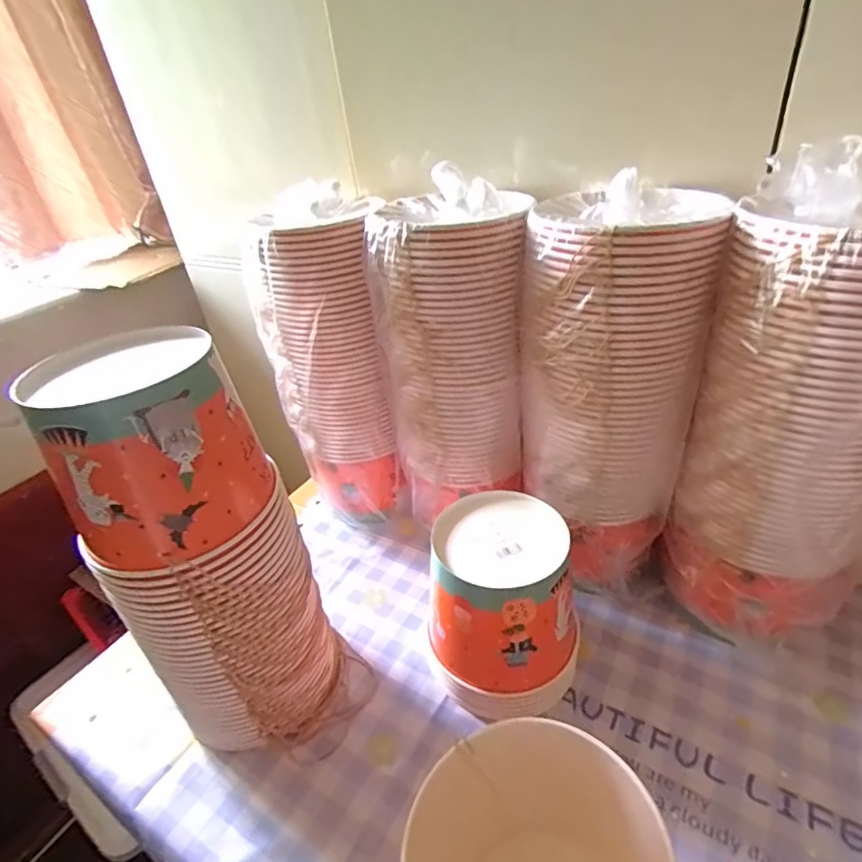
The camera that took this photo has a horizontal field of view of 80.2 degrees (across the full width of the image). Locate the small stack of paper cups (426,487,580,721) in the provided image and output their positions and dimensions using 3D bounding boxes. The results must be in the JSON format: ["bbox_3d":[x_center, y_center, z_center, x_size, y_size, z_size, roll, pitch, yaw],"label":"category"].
[{"bbox_3d":[0.072,0.176,0.520,0.145,0.168,0.148,-3,33,6],"label":"small stack of paper cups"}]

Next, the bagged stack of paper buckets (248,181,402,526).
[{"bbox_3d":[-0.121,-0.075,0.656,0.151,0.397,0.127,-14,34,-11],"label":"bagged stack of paper buckets"}]

